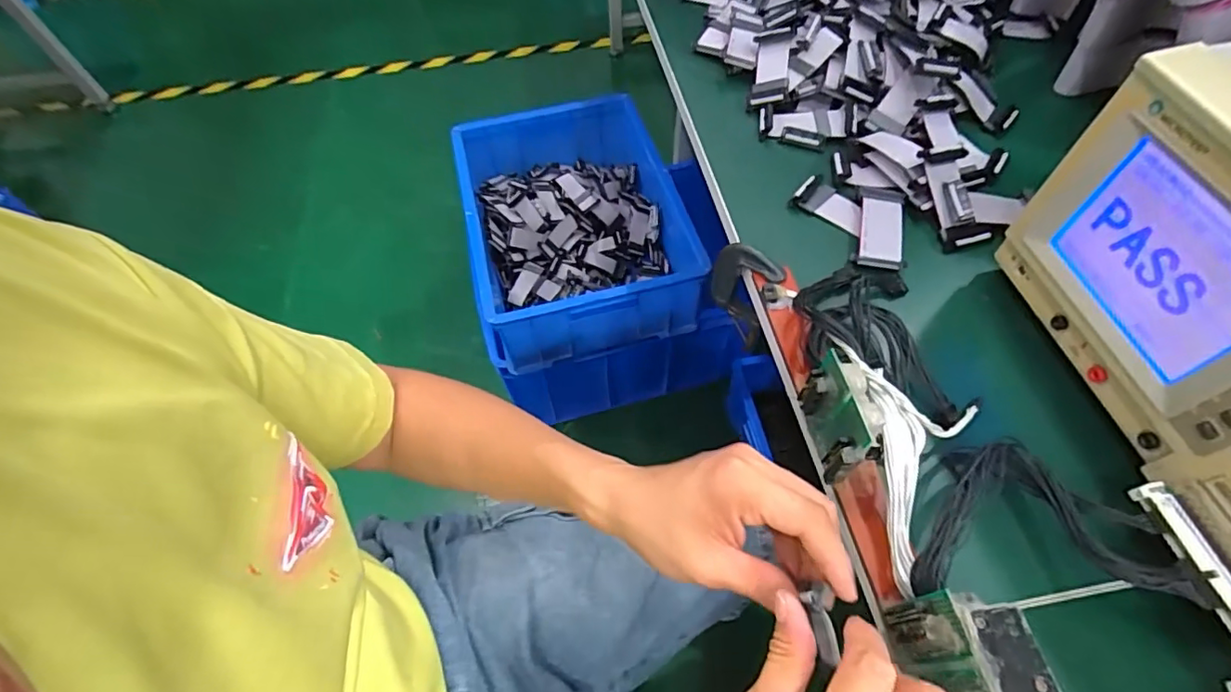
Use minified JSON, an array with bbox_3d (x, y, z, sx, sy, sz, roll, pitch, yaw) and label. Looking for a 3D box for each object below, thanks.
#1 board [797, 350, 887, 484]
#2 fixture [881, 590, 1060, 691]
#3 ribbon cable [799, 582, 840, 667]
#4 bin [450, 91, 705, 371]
[{"bbox_3d":[0.143,0.050,0.352,0.029,0.076,0.064,-6,58,-1],"label":"board"},{"bbox_3d":[0.172,0.156,0.271,0.042,0.057,0.061,-5,58,0],"label":"fixture"},{"bbox_3d":[0.105,0.142,0.284,0.012,0.013,0.037,-6,75,-1],"label":"ribbon cable"},{"bbox_3d":[-0.071,-0.221,1.001,0.362,0.183,0.466,-13,58,-5],"label":"bin"}]

